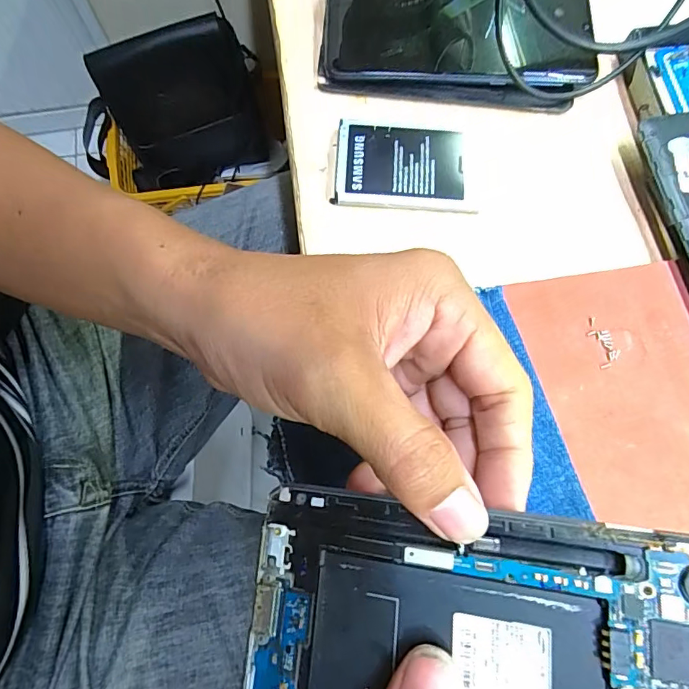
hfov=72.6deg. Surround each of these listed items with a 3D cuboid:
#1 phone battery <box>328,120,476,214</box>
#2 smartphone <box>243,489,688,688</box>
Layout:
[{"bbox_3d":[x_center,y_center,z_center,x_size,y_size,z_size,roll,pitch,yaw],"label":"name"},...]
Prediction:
[{"bbox_3d":[0.033,-0.096,0.253,0.074,0.008,0.052,6,74,0],"label":"phone battery"},{"bbox_3d":[0.042,0.086,0.129,0.147,0.007,0.075,1,74,20],"label":"smartphone"}]

